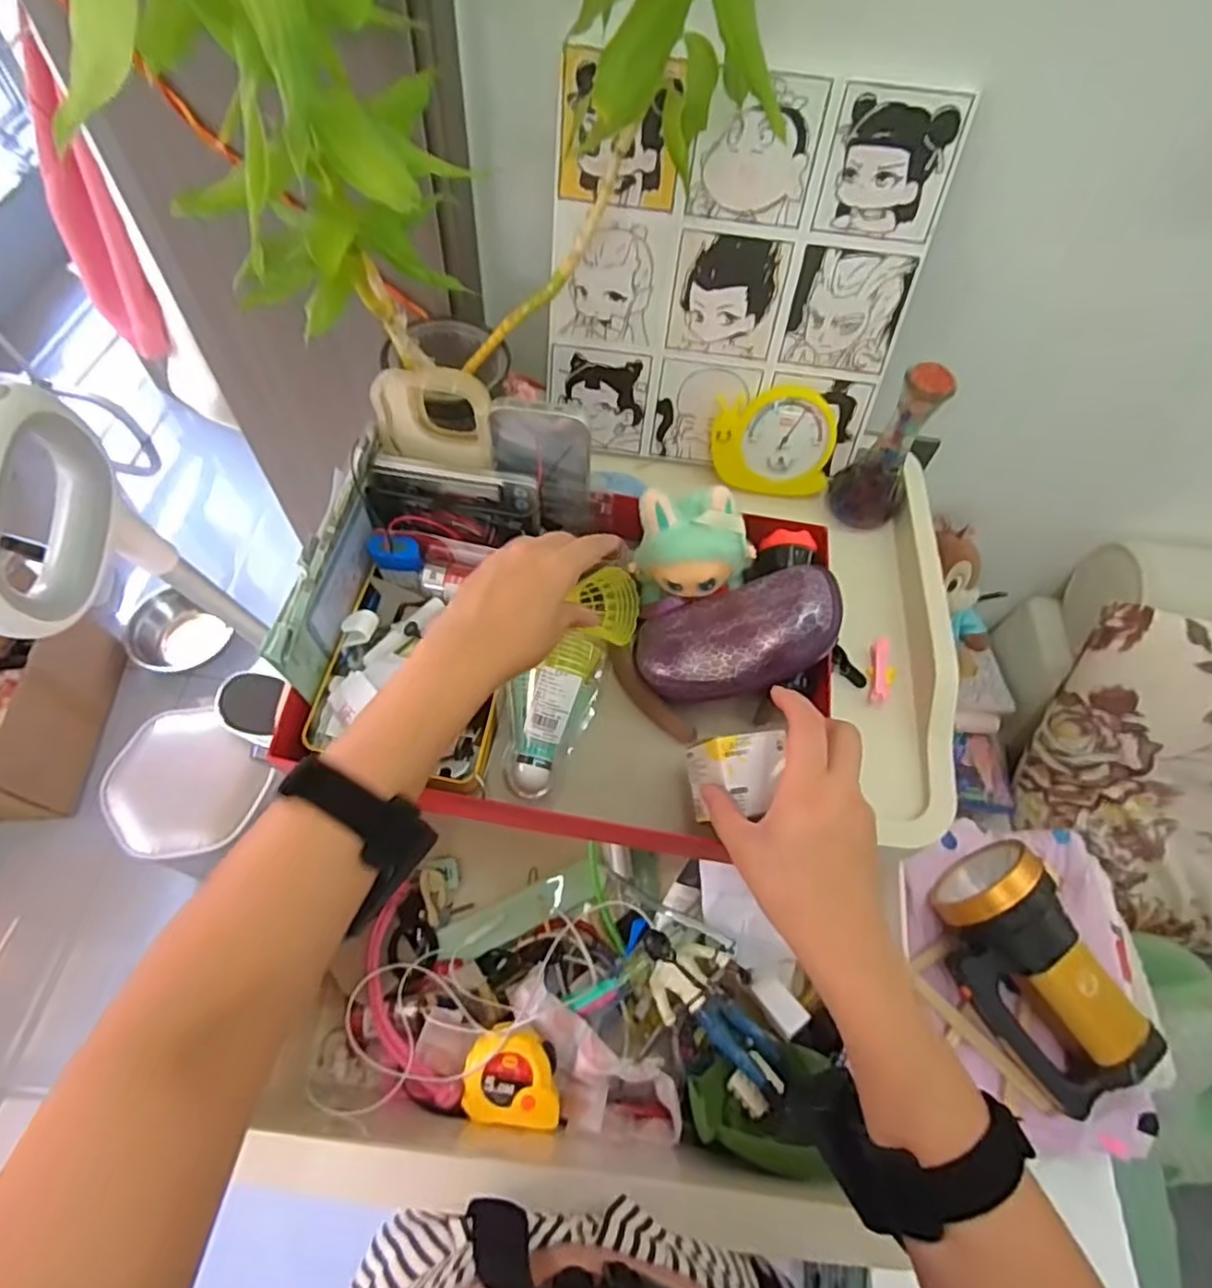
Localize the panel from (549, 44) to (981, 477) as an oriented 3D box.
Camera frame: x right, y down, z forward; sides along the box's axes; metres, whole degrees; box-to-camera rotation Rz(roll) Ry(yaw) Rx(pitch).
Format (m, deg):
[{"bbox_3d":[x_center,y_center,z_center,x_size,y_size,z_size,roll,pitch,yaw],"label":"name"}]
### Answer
[{"bbox_3d":[0.101,-0.288,0.564,0.285,0.286,0.008,7,40,1],"label":"panel"}]

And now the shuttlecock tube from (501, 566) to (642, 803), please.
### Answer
[{"bbox_3d":[-0.028,0.022,0.496,0.052,0.053,0.177,23,65,9],"label":"shuttlecock tube"}]

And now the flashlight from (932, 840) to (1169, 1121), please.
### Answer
[{"bbox_3d":[0.376,0.285,0.585,0.111,0.080,0.197,-25,65,-17],"label":"flashlight"}]

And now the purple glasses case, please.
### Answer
[{"bbox_3d":[0.096,0.002,0.483,0.146,0.060,0.070,-20,55,33],"label":"purple glasses case"}]

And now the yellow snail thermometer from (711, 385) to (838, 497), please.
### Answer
[{"bbox_3d":[0.154,-0.186,0.628,0.108,0.096,0.014,5,37,2],"label":"yellow snail thermometer"}]

